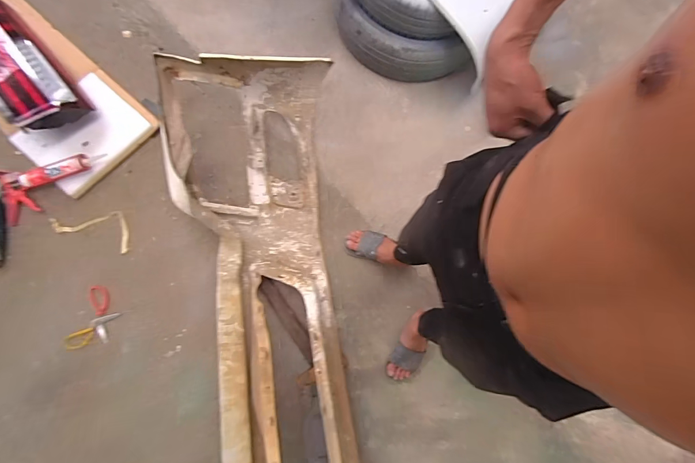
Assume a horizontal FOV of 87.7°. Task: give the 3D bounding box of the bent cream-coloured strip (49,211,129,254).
[{"bbox_3d":[-0.935,-0.029,1.342,0.302,0.022,0.140,18,78,-1],"label":"bent cream-coloured strip"}]

